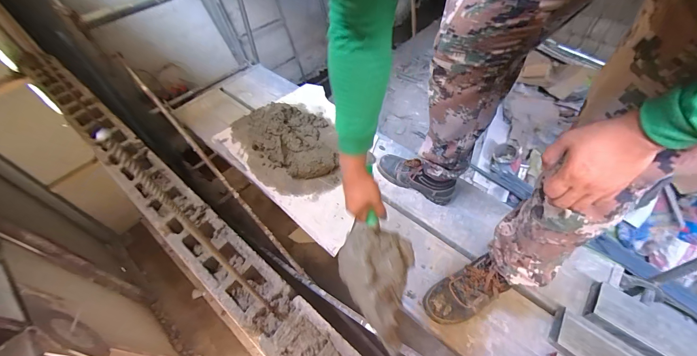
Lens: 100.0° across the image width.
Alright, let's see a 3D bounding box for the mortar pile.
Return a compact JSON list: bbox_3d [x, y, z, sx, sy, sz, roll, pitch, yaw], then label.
[{"bbox_3d":[-0.211,-0.149,1.100,0.372,0.071,0.498,-24,57,-16],"label":"mortar pile"}]

